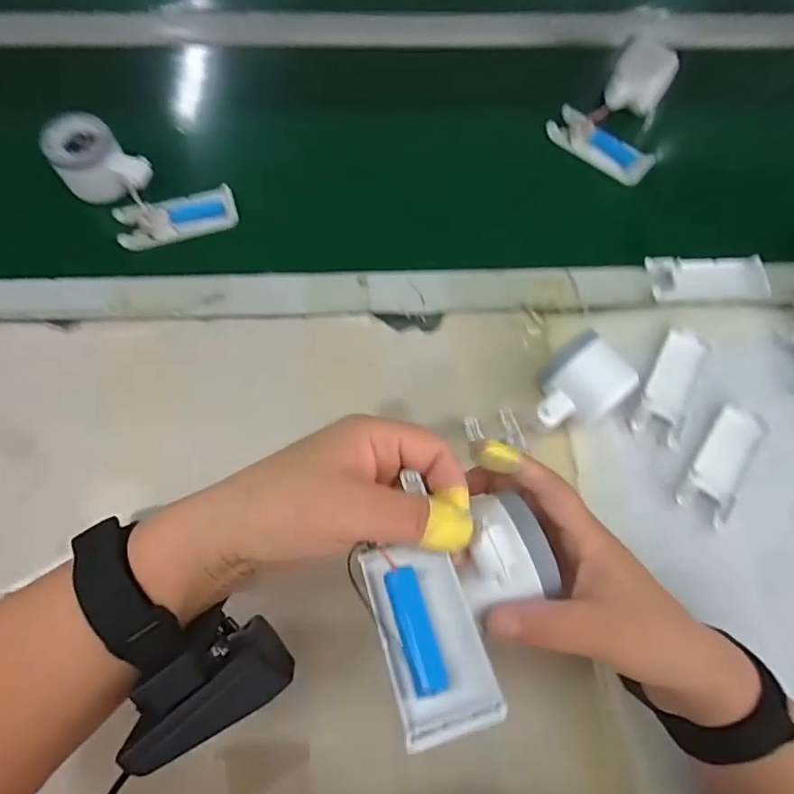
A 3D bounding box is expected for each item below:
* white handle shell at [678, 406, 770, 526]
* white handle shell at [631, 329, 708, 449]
[{"bbox_3d":[0.263,0.053,0.422,0.037,0.011,0.101,34,71,12],"label":"white handle shell"},{"bbox_3d":[0.233,-0.010,0.444,0.036,0.013,0.100,25,69,8],"label":"white handle shell"}]

